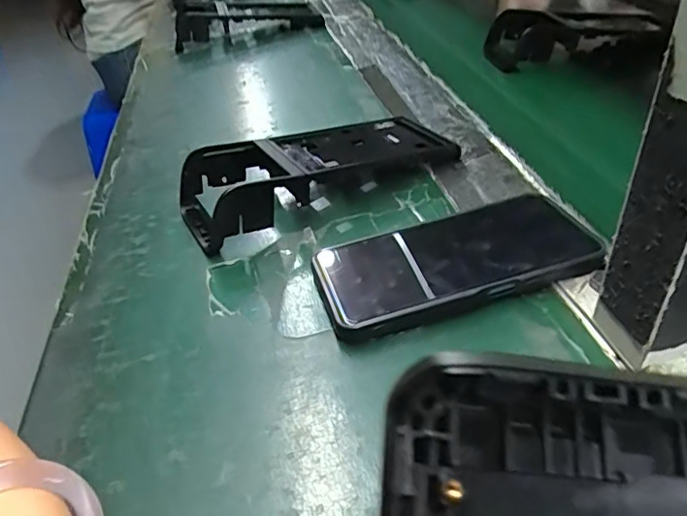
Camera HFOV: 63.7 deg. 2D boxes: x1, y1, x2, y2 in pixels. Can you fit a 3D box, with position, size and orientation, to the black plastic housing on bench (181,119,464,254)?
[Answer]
[{"bbox_3d":[-0.020,-0.073,0.429,0.211,0.040,0.083,-21,40,-19],"label":"black plastic housing on bench"}]

